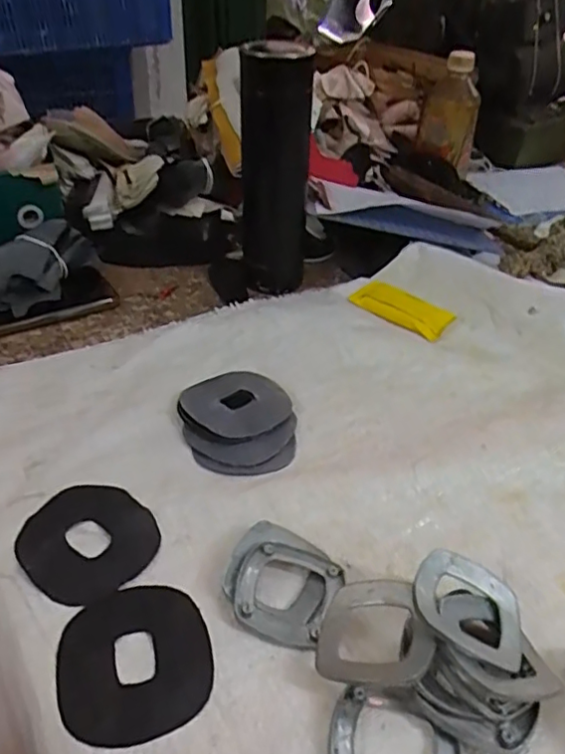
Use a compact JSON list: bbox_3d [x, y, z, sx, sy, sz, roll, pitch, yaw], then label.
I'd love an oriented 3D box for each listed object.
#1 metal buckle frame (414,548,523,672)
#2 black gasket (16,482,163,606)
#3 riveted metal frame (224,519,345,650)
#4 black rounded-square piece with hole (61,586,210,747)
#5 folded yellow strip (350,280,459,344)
[{"bbox_3d":[0.100,0.121,0.318,0.061,0.007,0.058,27,38,-2],"label":"metal buckle frame"},{"bbox_3d":[-0.118,0.099,0.368,0.078,0.008,0.076,2,38,-2],"label":"black gasket"},{"bbox_3d":[0.000,0.119,0.353,0.063,0.015,0.065,20,41,20],"label":"riveted metal frame"},{"bbox_3d":[-0.077,0.148,0.317,0.076,0.004,0.080,-12,41,-19],"label":"black rounded-square piece with hole"},{"bbox_3d":[0.118,-0.068,0.600,0.045,0.010,0.098,-28,48,-34],"label":"folded yellow strip"}]

